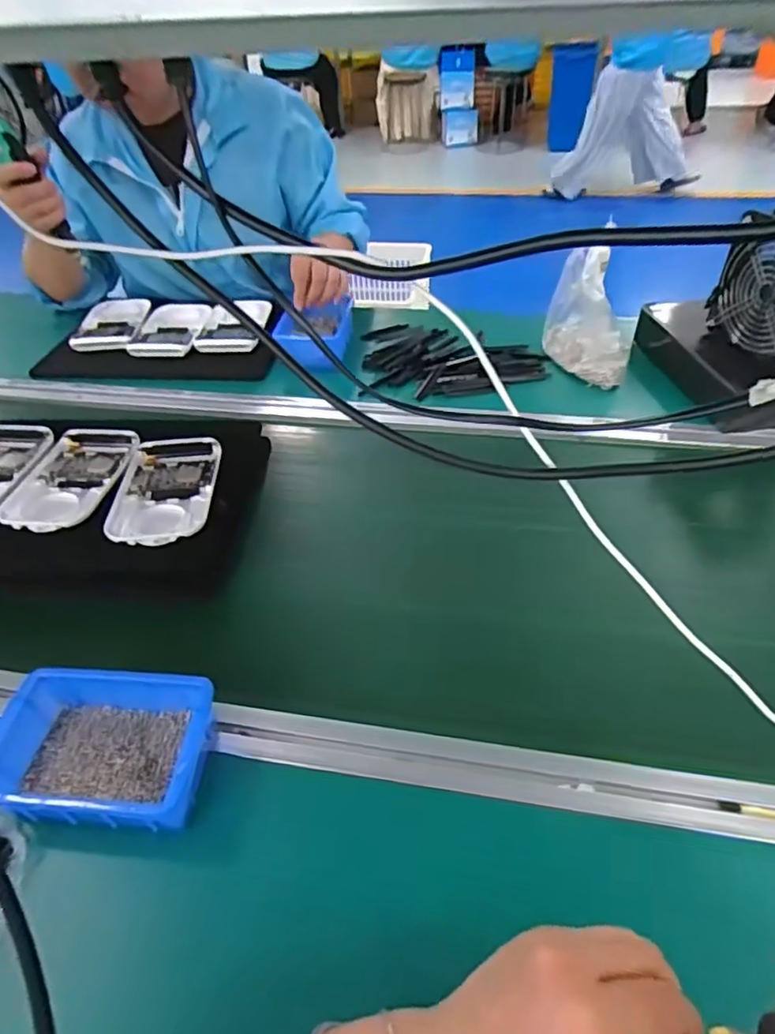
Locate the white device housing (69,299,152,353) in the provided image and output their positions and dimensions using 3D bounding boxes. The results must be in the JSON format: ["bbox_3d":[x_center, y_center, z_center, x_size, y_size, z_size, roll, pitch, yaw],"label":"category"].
[{"bbox_3d":[-0.435,-0.300,0.964,0.094,0.028,0.150,-5,41,4],"label":"white device housing"}]

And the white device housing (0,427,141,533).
[{"bbox_3d":[-0.340,-0.043,0.652,0.105,0.017,0.168,1,42,11],"label":"white device housing"}]

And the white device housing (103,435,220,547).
[{"bbox_3d":[-0.229,-0.031,0.630,0.099,0.016,0.161,-8,41,0],"label":"white device housing"}]

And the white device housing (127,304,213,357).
[{"bbox_3d":[-0.337,-0.288,0.954,0.101,0.025,0.162,-3,41,7],"label":"white device housing"}]

